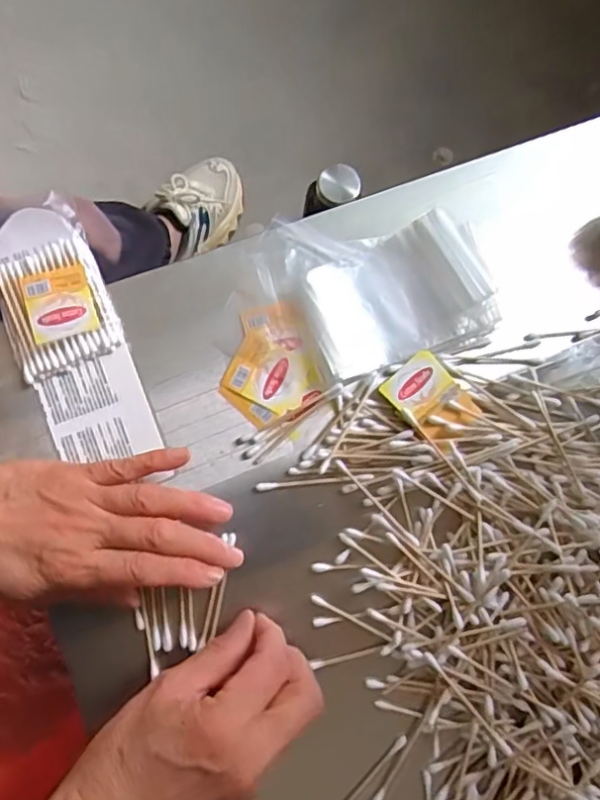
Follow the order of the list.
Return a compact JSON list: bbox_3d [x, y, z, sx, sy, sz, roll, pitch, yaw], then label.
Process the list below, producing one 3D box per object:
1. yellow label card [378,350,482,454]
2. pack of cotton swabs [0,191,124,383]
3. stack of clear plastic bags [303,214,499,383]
[{"bbox_3d":[0.083,0.000,0.391,0.041,0.006,0.056,-41,87,-10],"label":"yellow label card"},{"bbox_3d":[-0.157,-0.073,0.388,0.064,0.016,0.109,-21,84,-8],"label":"pack of cotton swabs"},{"bbox_3d":[0.065,-0.066,0.397,0.116,0.019,0.081,-16,83,-8],"label":"stack of clear plastic bags"}]

